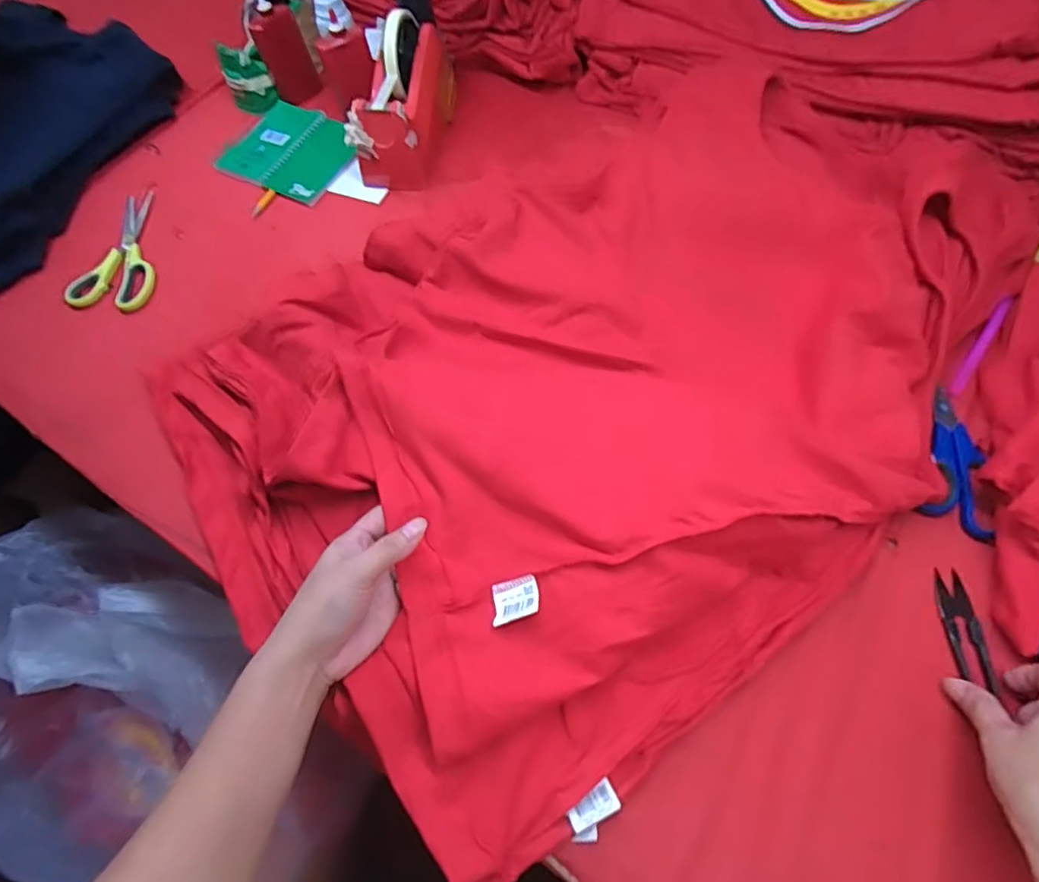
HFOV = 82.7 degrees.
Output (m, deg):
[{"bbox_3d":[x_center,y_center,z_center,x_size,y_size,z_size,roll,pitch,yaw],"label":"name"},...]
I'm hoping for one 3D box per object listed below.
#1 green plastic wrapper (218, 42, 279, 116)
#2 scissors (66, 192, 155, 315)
[{"bbox_3d":[-0.343,-0.459,0.749,0.053,0.068,0.024,-23,61,-11],"label":"green plastic wrapper"},{"bbox_3d":[-0.432,-0.213,0.664,0.083,0.015,0.165,7,60,7],"label":"scissors"}]

